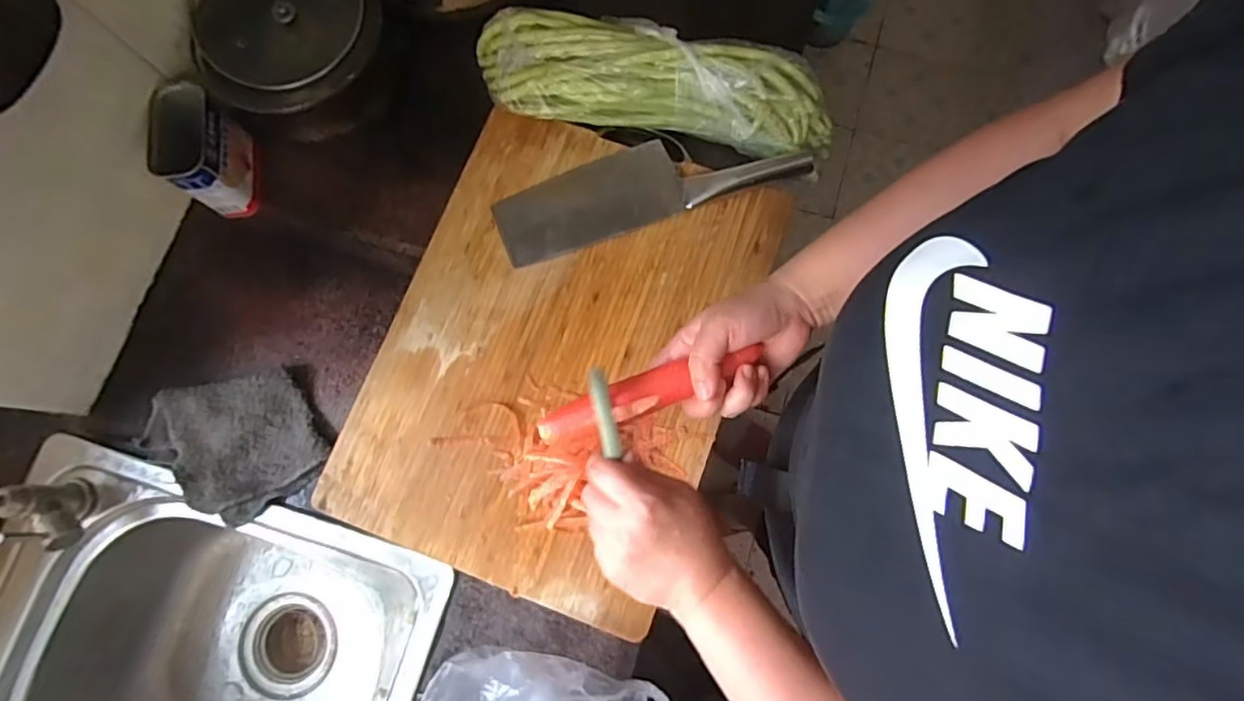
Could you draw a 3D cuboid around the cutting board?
[{"bbox_3d":[-0.062,-0.003,0.563,0.323,0.016,0.434,21,79,6],"label":"cutting board"}]

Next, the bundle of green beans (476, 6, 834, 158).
[{"bbox_3d":[0.030,-0.267,0.586,0.353,0.059,0.083,8,78,3],"label":"bundle of green beans"}]

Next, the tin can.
[{"bbox_3d":[-0.407,-0.197,0.584,0.057,0.090,0.099,3,78,2],"label":"tin can"}]

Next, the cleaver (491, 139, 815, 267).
[{"bbox_3d":[0.023,-0.168,0.589,0.301,0.021,0.080,-17,78,-2],"label":"cleaver"}]

